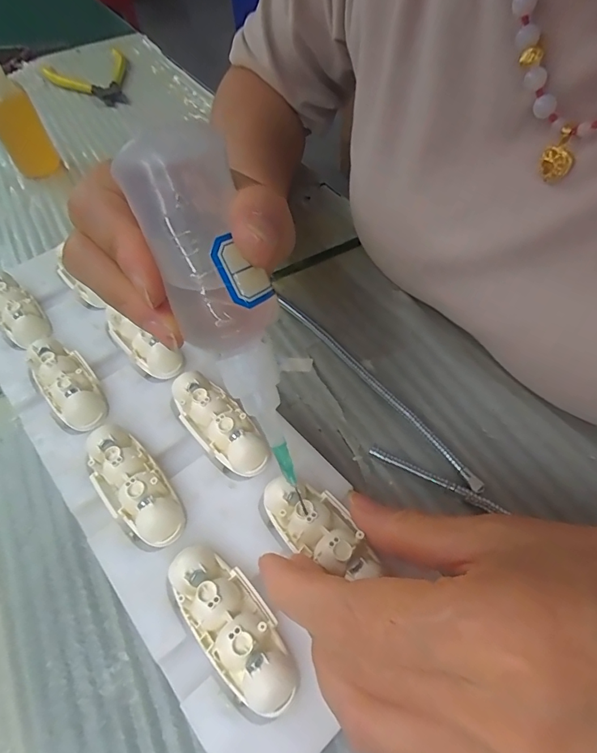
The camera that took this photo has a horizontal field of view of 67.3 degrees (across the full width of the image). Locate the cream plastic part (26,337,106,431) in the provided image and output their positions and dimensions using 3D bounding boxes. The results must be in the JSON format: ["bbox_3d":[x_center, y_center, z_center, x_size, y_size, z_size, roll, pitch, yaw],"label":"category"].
[{"bbox_3d":[-0.118,0.002,0.229,0.024,0.016,0.057,-34,59,-20],"label":"cream plastic part"}]

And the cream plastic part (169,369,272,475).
[{"bbox_3d":[-0.037,0.021,0.211,0.023,0.015,0.059,-38,60,-22],"label":"cream plastic part"}]

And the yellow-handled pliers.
[{"bbox_3d":[-0.245,-0.347,0.525,0.096,0.011,0.148,-20,55,-11],"label":"yellow-handled pliers"}]

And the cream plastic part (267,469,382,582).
[{"bbox_3d":[0.009,0.059,0.176,0.051,0.013,0.024,32,61,29],"label":"cream plastic part"}]

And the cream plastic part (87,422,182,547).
[{"bbox_3d":[-0.073,0.046,0.194,0.025,0.015,0.059,-37,59,-21],"label":"cream plastic part"}]

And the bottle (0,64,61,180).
[{"bbox_3d":[-0.239,-0.221,0.374,0.036,0.100,0.034,-24,56,-14],"label":"bottle"}]

